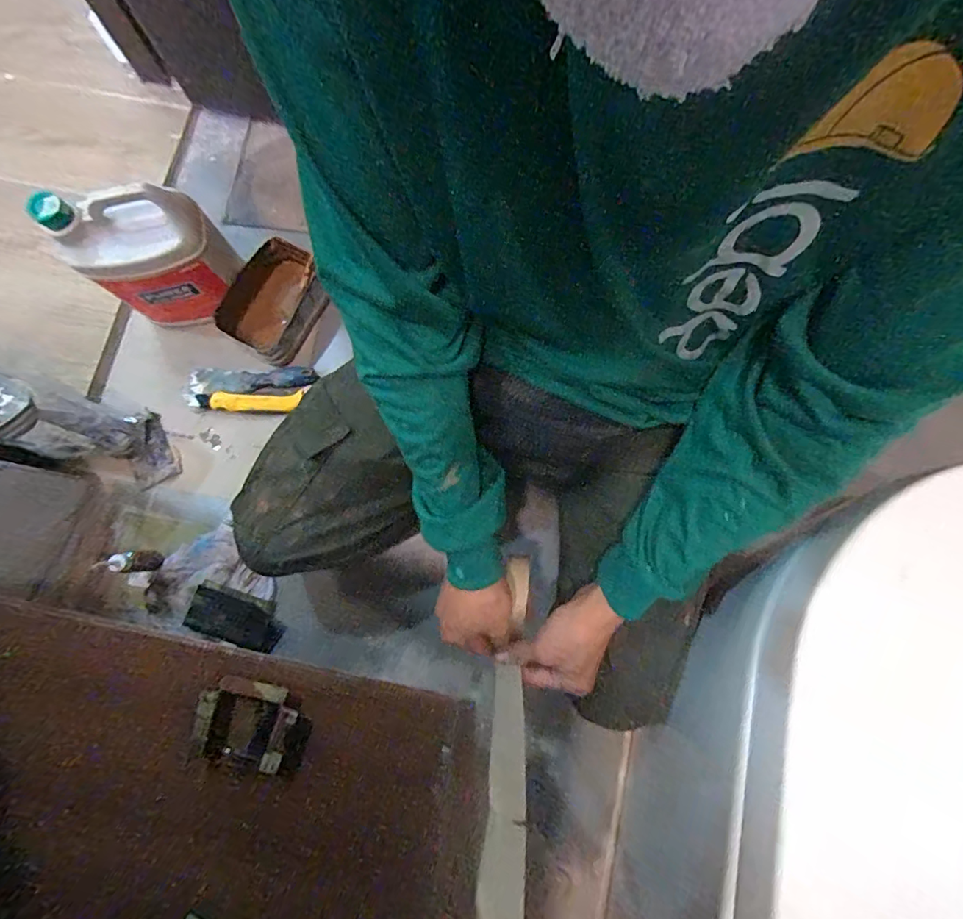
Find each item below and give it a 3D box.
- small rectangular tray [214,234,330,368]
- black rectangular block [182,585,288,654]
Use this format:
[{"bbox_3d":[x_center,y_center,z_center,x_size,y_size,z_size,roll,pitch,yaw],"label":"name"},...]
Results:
[{"bbox_3d":[-0.333,-0.258,0.818,0.128,0.064,0.181,32,81,5],"label":"small rectangular tray"},{"bbox_3d":[-0.366,0.238,0.734,0.137,0.017,0.059,19,80,3],"label":"black rectangular block"}]

